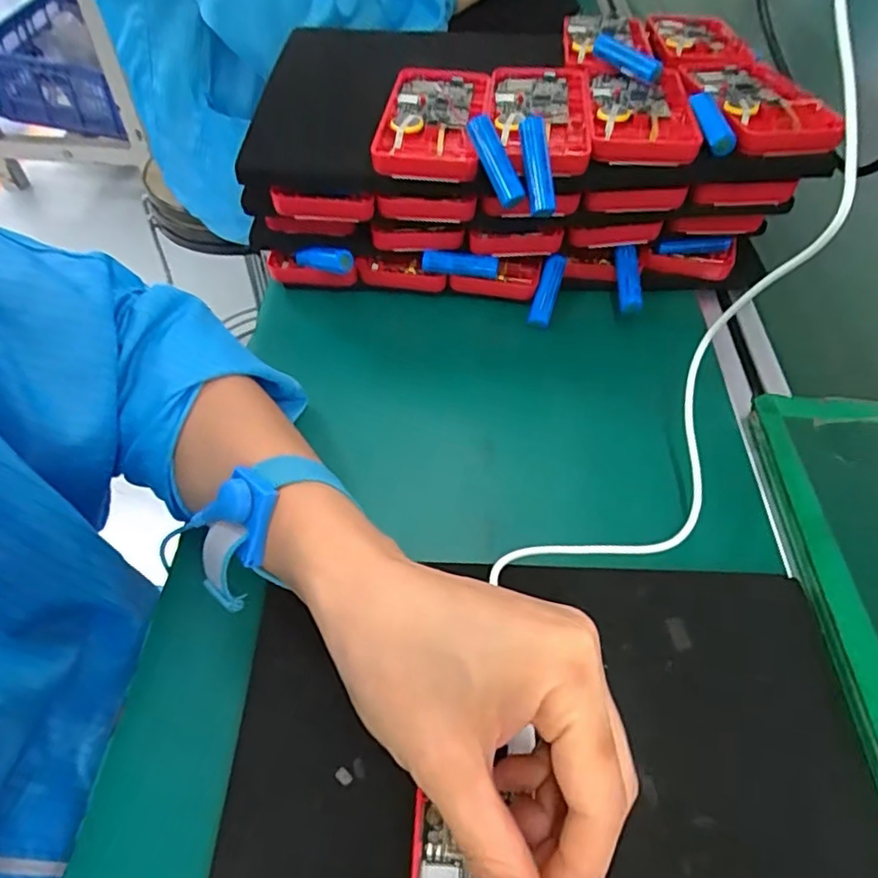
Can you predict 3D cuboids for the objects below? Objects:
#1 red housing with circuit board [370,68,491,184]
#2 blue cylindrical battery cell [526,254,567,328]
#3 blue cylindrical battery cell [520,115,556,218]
[{"bbox_3d":[-0.004,-0.197,0.377,0.061,0.015,0.119,7,52,3],"label":"red housing with circuit board"},{"bbox_3d":[0.074,-0.100,0.412,0.014,0.014,0.049,19,96,12],"label":"blue cylindrical battery cell"},{"bbox_3d":[0.055,-0.151,0.338,0.018,0.052,0.013,-22,26,-17],"label":"blue cylindrical battery cell"}]

